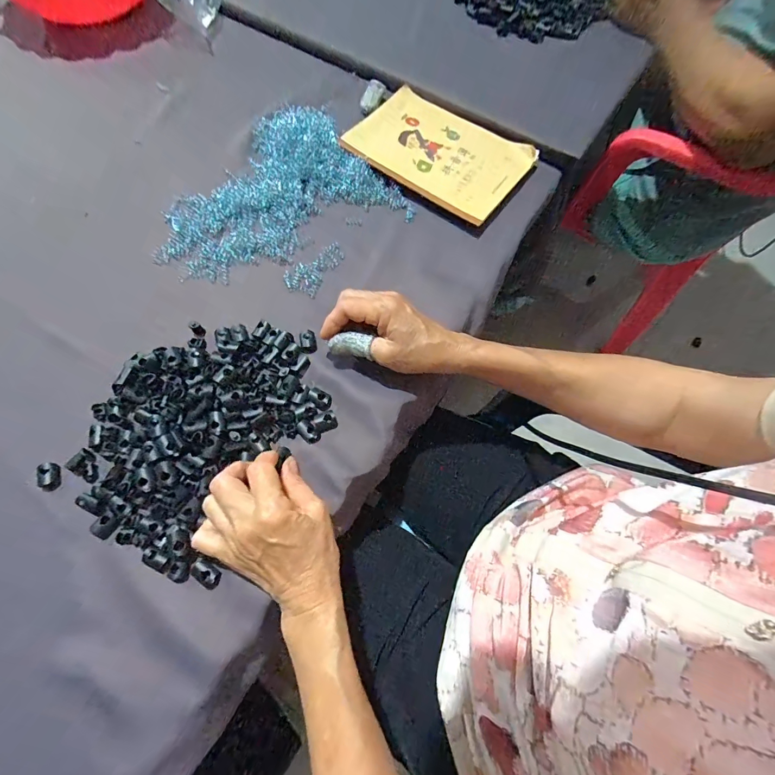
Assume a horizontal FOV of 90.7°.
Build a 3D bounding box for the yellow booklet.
[{"bbox_3d":[0.064,-0.291,0.473,0.201,0.013,0.138,37,73,10],"label":"yellow booklet"}]

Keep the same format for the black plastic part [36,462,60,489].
[{"bbox_3d":[-0.294,0.076,0.330,0.014,0.008,0.024,-18,72,-9],"label":"black plastic part"}]

